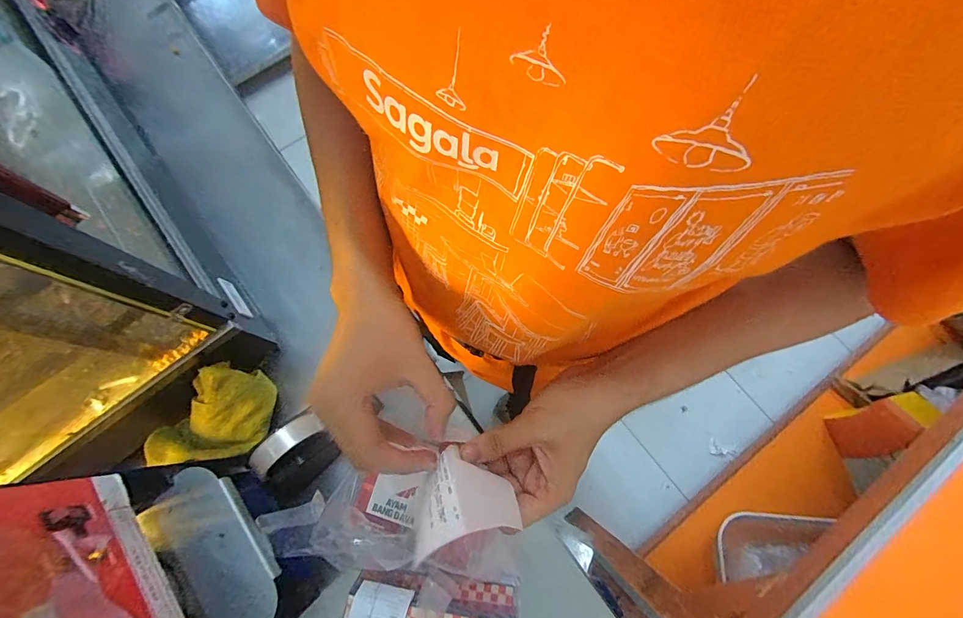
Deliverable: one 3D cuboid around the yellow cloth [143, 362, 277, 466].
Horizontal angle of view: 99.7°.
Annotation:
[{"bbox_3d":[-0.335,0.140,0.521,0.138,0.108,0.062,-55,36,-1],"label":"yellow cloth"}]

